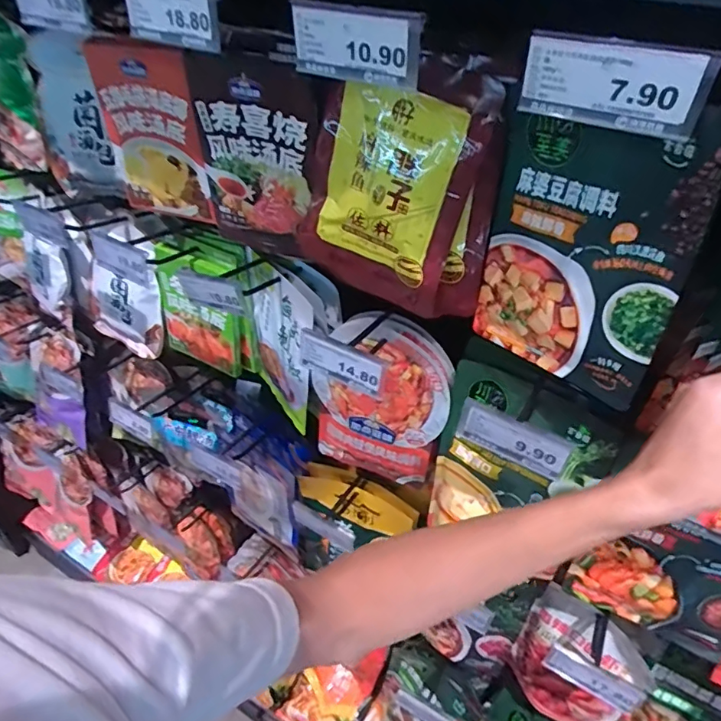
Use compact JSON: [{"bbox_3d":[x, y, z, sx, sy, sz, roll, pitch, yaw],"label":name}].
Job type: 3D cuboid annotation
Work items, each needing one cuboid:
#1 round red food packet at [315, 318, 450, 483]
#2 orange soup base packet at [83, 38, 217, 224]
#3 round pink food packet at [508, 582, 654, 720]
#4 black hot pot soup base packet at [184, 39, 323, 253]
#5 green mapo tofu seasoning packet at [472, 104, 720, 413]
[{"bbox_3d":[0.023,0.062,0.673,0.170,0.238,0.037,25,43,23],"label":"round red food packet"},{"bbox_3d":[-0.232,-0.252,0.585,0.142,0.202,0.037,16,50,15],"label":"orange soup base packet"},{"bbox_3d":[0.313,0.443,0.753,0.159,0.239,0.052,32,46,30],"label":"round pink food packet"},{"bbox_3d":[-0.106,-0.204,0.548,0.132,0.214,0.024,17,50,7],"label":"black hot pot soup base packet"},{"bbox_3d":[0.177,-0.083,0.422,0.013,0.224,0.162,-27,48,-33],"label":"green mapo tofu seasoning packet"}]

